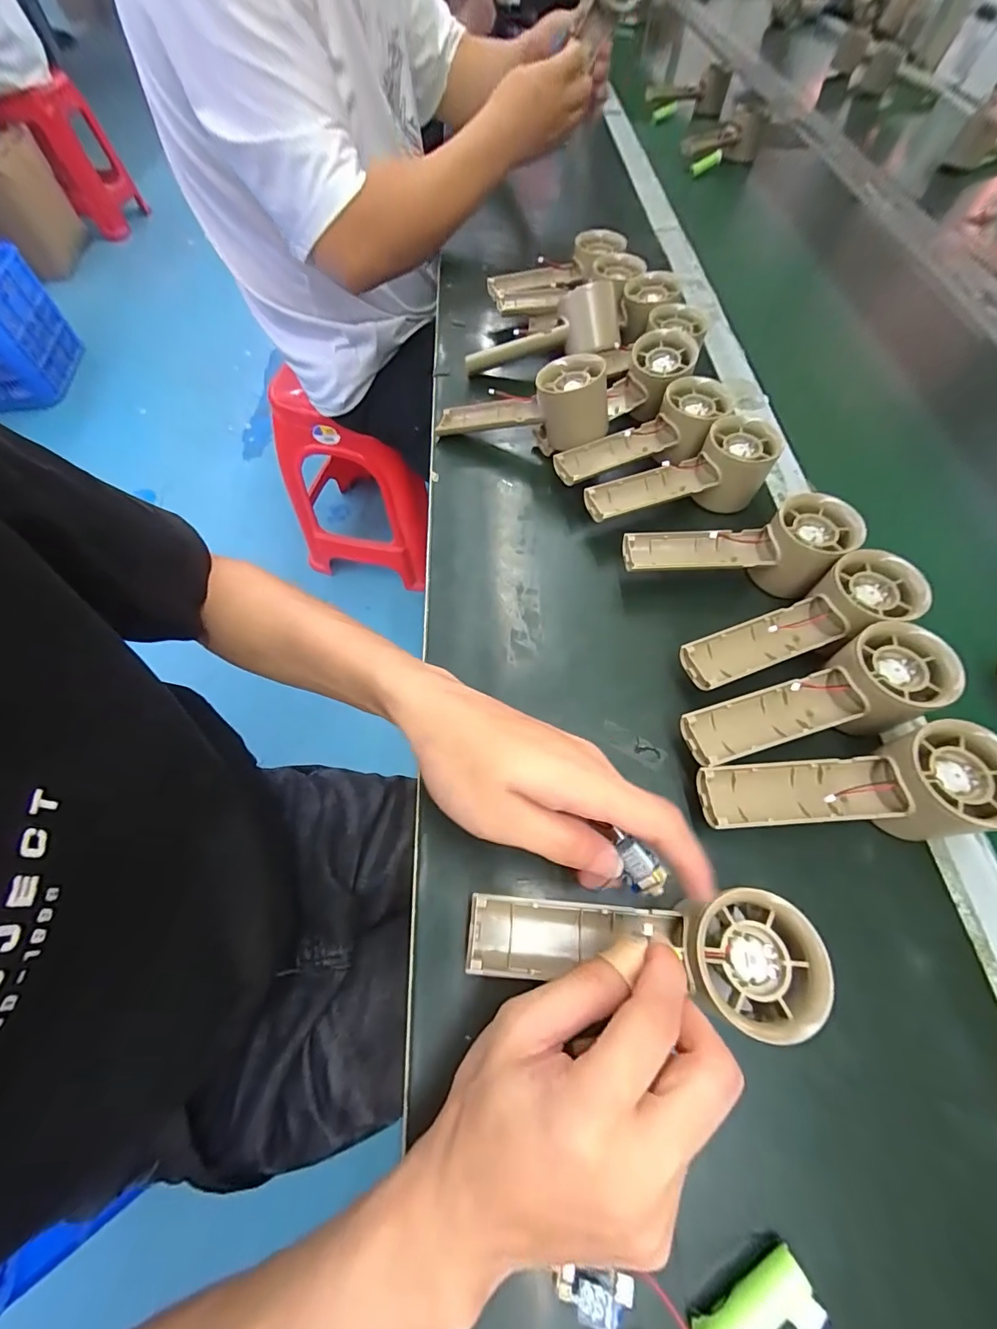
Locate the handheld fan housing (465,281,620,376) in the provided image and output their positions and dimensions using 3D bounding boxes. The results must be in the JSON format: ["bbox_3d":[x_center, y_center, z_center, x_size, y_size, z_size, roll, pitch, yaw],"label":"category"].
[{"bbox_3d":[0.041,-0.315,0.462,0.149,0.066,0.053,-12,61,10],"label":"handheld fan housing"}]

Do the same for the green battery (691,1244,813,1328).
[{"bbox_3d":[0.101,0.260,0.188,0.050,0.013,0.015,-22,64,-13],"label":"green battery"}]

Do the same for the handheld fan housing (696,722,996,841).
[{"bbox_3d":[0.193,0.074,0.258,0.151,0.062,0.053,-6,62,-5],"label":"handheld fan housing"}]

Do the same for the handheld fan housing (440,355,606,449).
[{"bbox_3d":[0.022,-0.229,0.421,0.162,0.059,0.056,9,60,26],"label":"handheld fan housing"}]

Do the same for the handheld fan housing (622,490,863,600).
[{"bbox_3d":[0.173,-0.087,0.350,0.150,0.064,0.059,8,62,3],"label":"handheld fan housing"}]

